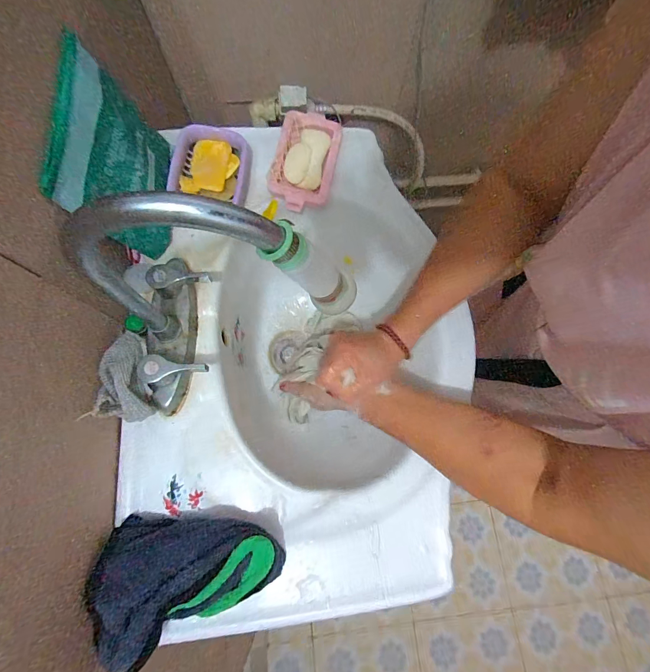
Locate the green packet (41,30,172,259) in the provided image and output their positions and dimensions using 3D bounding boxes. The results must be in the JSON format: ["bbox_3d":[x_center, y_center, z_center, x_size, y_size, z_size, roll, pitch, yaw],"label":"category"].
[{"bbox_3d":[-0.222,-0.191,0.367,0.049,0.137,0.168,-3,75,-2],"label":"green packet"}]

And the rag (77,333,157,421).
[{"bbox_3d":[-0.195,0.038,0.333,0.052,0.033,0.087,2,75,-1],"label":"rag"}]

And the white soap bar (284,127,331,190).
[{"bbox_3d":[-0.026,-0.250,0.475,0.053,0.028,0.091,13,75,2],"label":"white soap bar"}]

